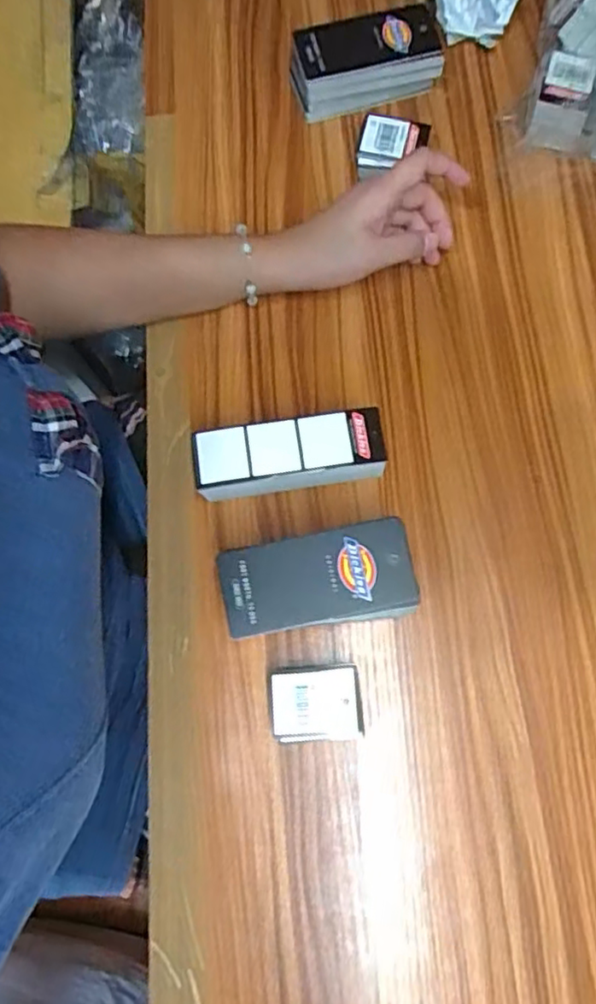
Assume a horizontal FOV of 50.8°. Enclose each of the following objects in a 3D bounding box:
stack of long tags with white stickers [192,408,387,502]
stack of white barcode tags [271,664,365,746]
[{"bbox_3d":[-0.006,-0.027,0.419,0.120,0.051,0.040,-7,75,-1],"label":"stack of long tags with white stickers"},{"bbox_3d":[0.011,0.125,0.391,0.053,0.030,0.043,-4,75,0],"label":"stack of white barcode tags"}]

